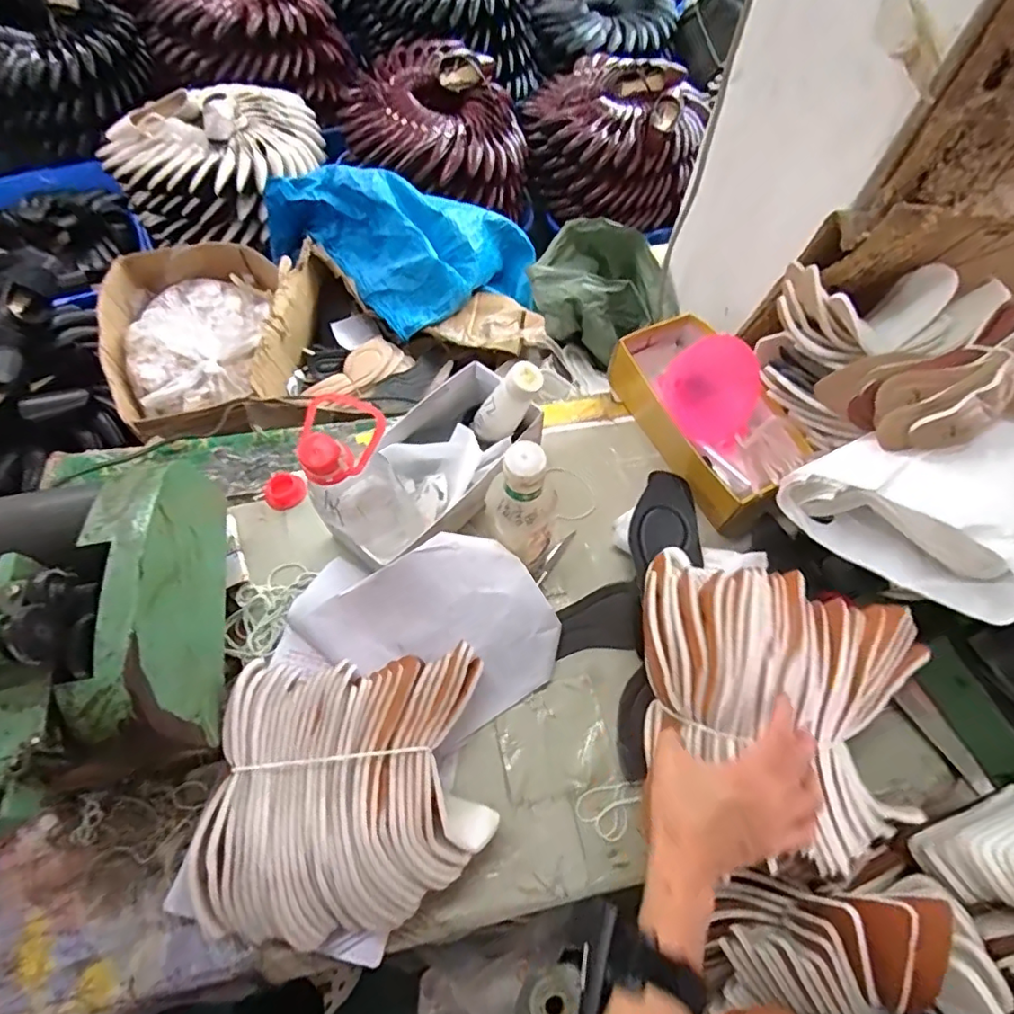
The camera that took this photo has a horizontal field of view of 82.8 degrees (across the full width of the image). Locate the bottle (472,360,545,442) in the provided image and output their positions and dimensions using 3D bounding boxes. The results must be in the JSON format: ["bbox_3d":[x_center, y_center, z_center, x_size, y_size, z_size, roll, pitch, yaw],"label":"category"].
[{"bbox_3d":[0.003,-0.123,0.691,0.041,0.126,0.046,-5,60,-40],"label":"bottle"}]

